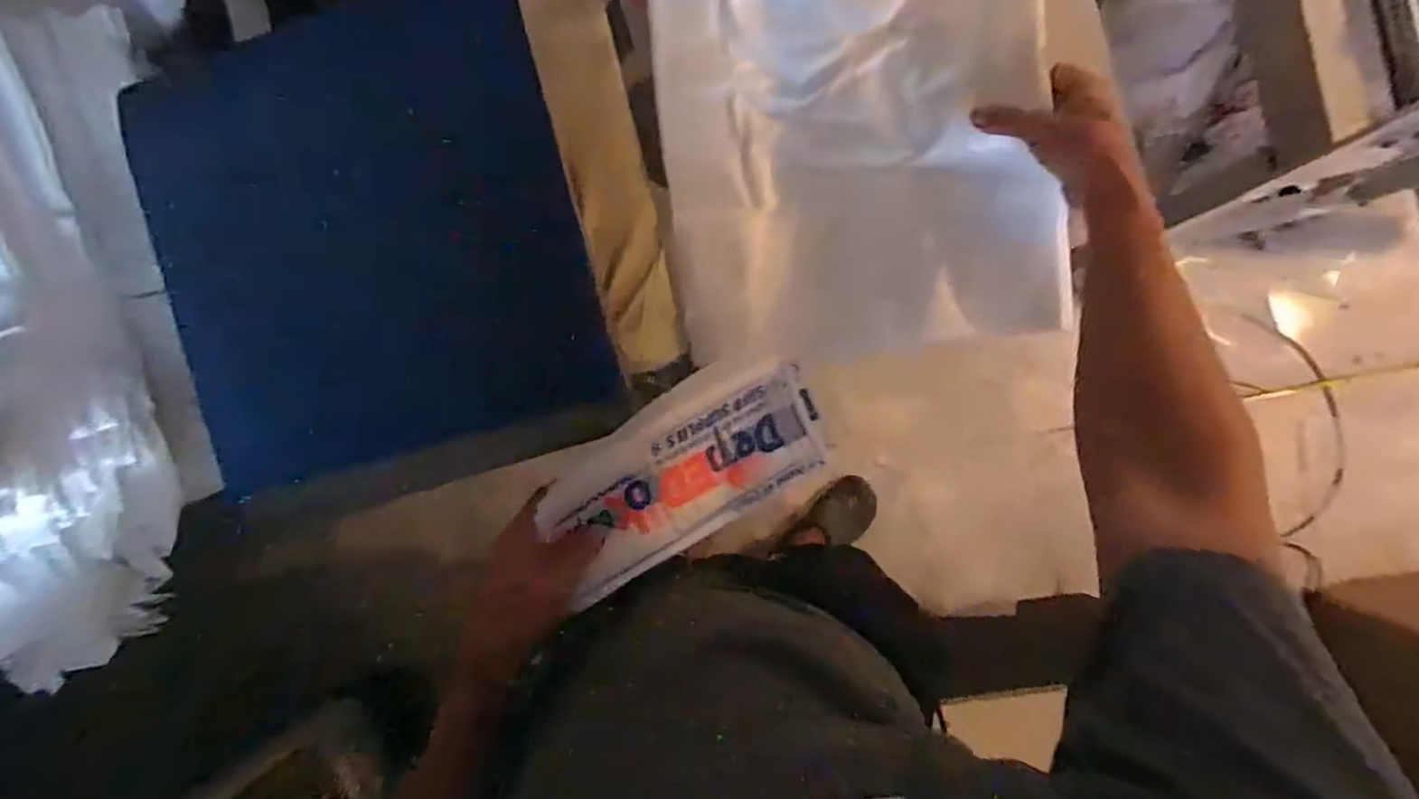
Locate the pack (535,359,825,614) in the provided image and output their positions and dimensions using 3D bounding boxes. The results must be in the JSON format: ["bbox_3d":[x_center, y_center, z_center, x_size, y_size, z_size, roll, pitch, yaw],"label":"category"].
[{"bbox_3d":[-0.009,0.052,0.549,0.256,0.029,0.118,-29,99,-26],"label":"pack"}]

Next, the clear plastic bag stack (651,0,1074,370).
[{"bbox_3d":[0.113,-0.255,0.591,0.322,0.092,0.424,-7,89,8],"label":"clear plastic bag stack"}]

